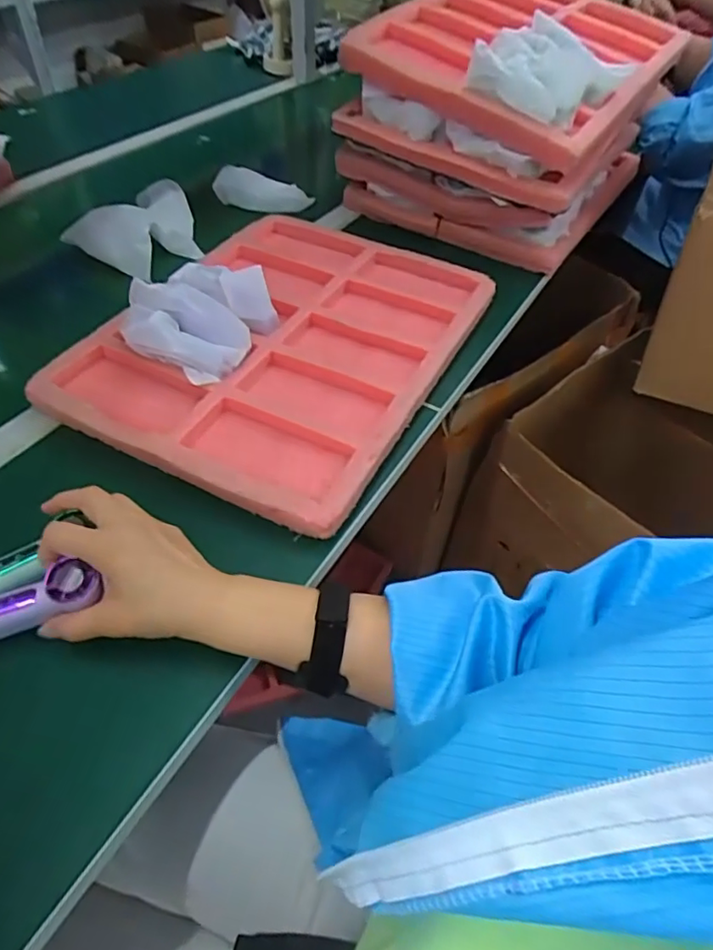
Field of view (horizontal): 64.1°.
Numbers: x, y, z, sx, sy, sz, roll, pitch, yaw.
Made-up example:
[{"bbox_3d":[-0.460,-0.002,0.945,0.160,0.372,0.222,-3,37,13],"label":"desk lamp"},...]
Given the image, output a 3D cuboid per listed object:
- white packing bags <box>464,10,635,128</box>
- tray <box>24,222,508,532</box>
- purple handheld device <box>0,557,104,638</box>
[{"bbox_3d":[0.227,-0.476,0.668,0.136,0.063,0.167,30,53,21],"label":"white packing bags"},{"bbox_3d":[-0.072,-0.145,0.617,0.326,0.040,0.418,22,51,15],"label":"tray"},{"bbox_3d":[-0.227,0.090,0.387,0.101,0.024,0.027,-23,53,-6],"label":"purple handheld device"}]

